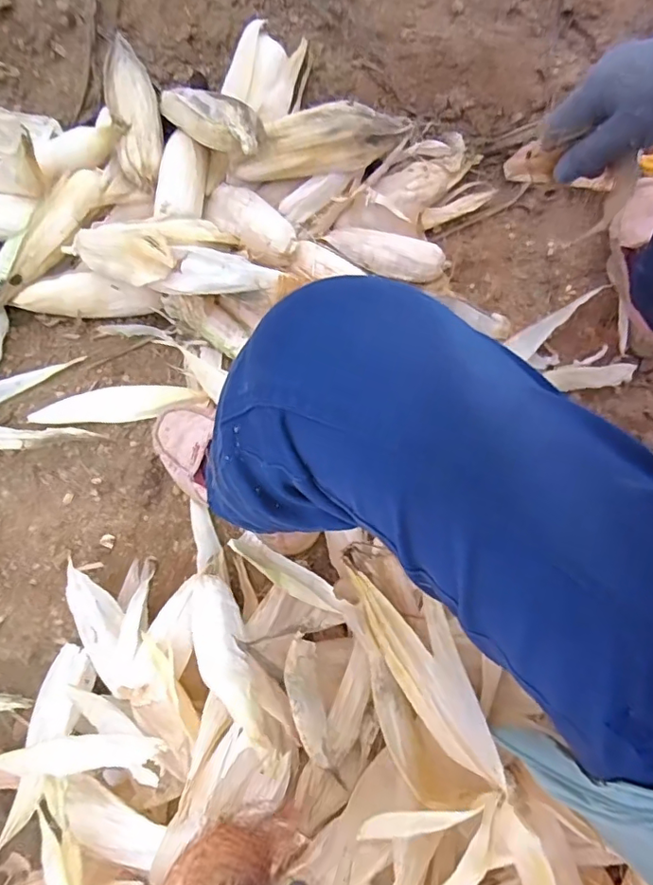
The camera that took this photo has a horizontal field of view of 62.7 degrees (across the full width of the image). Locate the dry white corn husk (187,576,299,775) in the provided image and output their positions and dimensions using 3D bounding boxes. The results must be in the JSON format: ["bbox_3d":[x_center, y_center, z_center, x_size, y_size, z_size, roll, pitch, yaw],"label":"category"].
[{"bbox_3d":[-0.089,0.208,0.509,0.049,0.046,0.190,-32,60,-6],"label":"dry white corn husk"}]

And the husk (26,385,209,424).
[{"bbox_3d":[-0.263,-0.051,0.685,0.212,0.021,0.044,-10,79,0],"label":"husk"}]

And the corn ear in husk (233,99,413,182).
[{"bbox_3d":[-0.010,-0.390,0.695,0.228,0.059,0.086,0,79,1],"label":"corn ear in husk"}]

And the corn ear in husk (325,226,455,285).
[{"bbox_3d":[0.082,-0.261,0.748,0.166,0.037,0.054,19,80,5],"label":"corn ear in husk"}]

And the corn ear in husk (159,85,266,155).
[{"bbox_3d":[-0.154,-0.426,0.696,0.201,0.049,0.063,34,79,28],"label":"corn ear in husk"}]

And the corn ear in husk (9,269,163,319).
[{"bbox_3d":[-0.325,-0.200,0.722,0.187,0.046,0.045,5,79,3],"label":"corn ear in husk"}]

